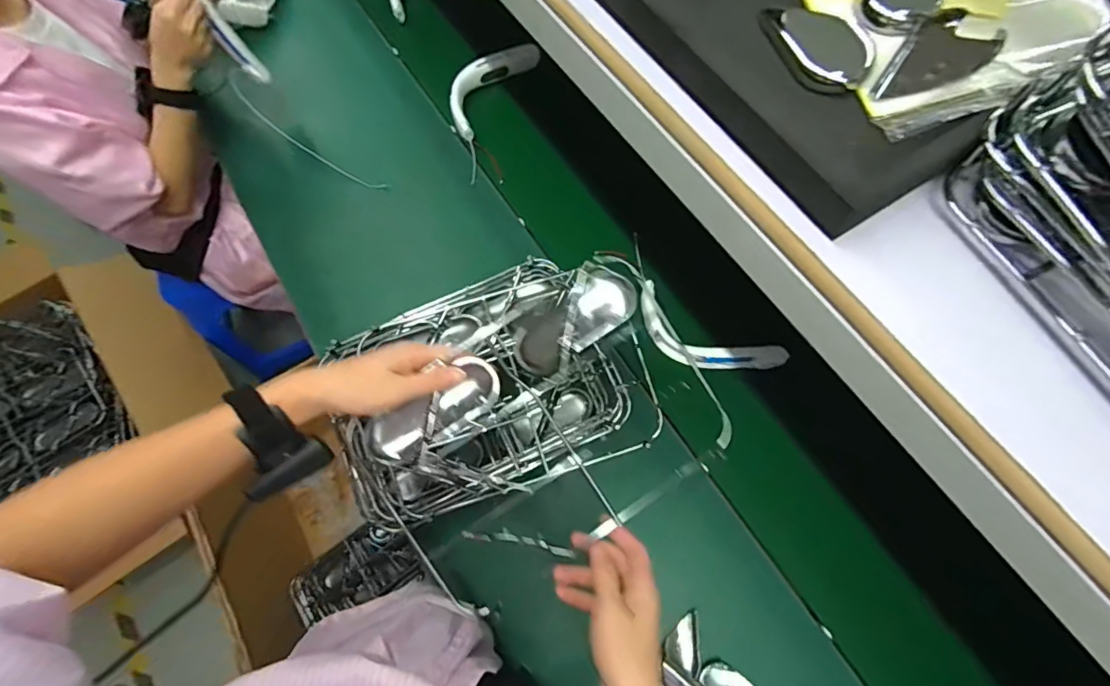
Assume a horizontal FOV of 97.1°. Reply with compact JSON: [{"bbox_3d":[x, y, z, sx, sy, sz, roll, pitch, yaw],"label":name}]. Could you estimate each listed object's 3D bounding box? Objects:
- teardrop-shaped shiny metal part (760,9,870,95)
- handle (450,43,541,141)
[{"bbox_3d":[0.174,-0.200,0.327,0.041,0.014,0.081,-21,70,-7],"label":"teardrop-shaped shiny metal part"},{"bbox_3d":[-0.124,-0.492,0.921,0.076,0.044,0.250,30,73,12],"label":"handle"}]

